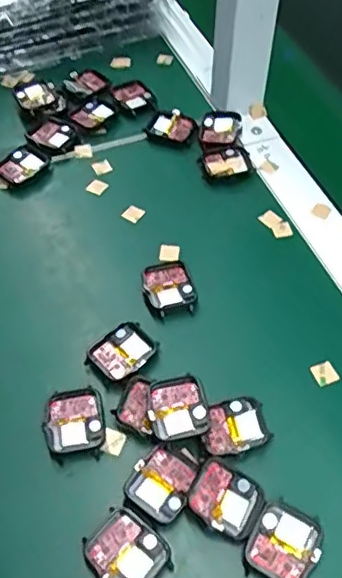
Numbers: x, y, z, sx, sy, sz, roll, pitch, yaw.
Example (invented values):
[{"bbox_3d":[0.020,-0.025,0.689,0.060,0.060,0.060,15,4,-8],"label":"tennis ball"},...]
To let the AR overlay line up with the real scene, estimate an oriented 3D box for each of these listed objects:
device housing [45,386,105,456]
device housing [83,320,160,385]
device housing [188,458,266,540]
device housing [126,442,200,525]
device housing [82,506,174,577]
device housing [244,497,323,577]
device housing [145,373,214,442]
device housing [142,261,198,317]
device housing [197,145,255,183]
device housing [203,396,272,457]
[{"bbox_3d":[-0.063,0.087,0.387,0.038,0.009,0.042,-7,54,-6],"label":"device housing"},{"bbox_3d":[-0.034,0.044,0.414,0.043,0.010,0.037,-35,61,-23],"label":"device housing"},{"bbox_3d":[0.034,0.126,0.351,0.040,0.011,0.037,23,57,16],"label":"device housing"},{"bbox_3d":[-0.004,0.117,0.359,0.036,0.007,0.042,29,59,19],"label":"device housing"},{"bbox_3d":[-0.025,0.152,0.338,0.045,0.010,0.039,35,61,22],"label":"device housing"},{"bbox_3d":[0.066,0.148,0.339,0.037,0.010,0.045,26,58,17],"label":"device housing"},{"bbox_3d":[0.005,0.078,0.383,0.038,0.014,0.041,0,54,0],"label":"device housing"},{"bbox_3d":[-0.001,-0.001,0.452,0.037,0.010,0.045,-12,55,-9],"label":"device housing"},{"bbox_3d":[0.049,-0.114,0.532,0.047,0.008,0.039,-14,55,-11],"label":"device housing"},{"bbox_3d":[0.041,0.089,0.380,0.044,0.014,0.036,-18,56,-13],"label":"device housing"}]

